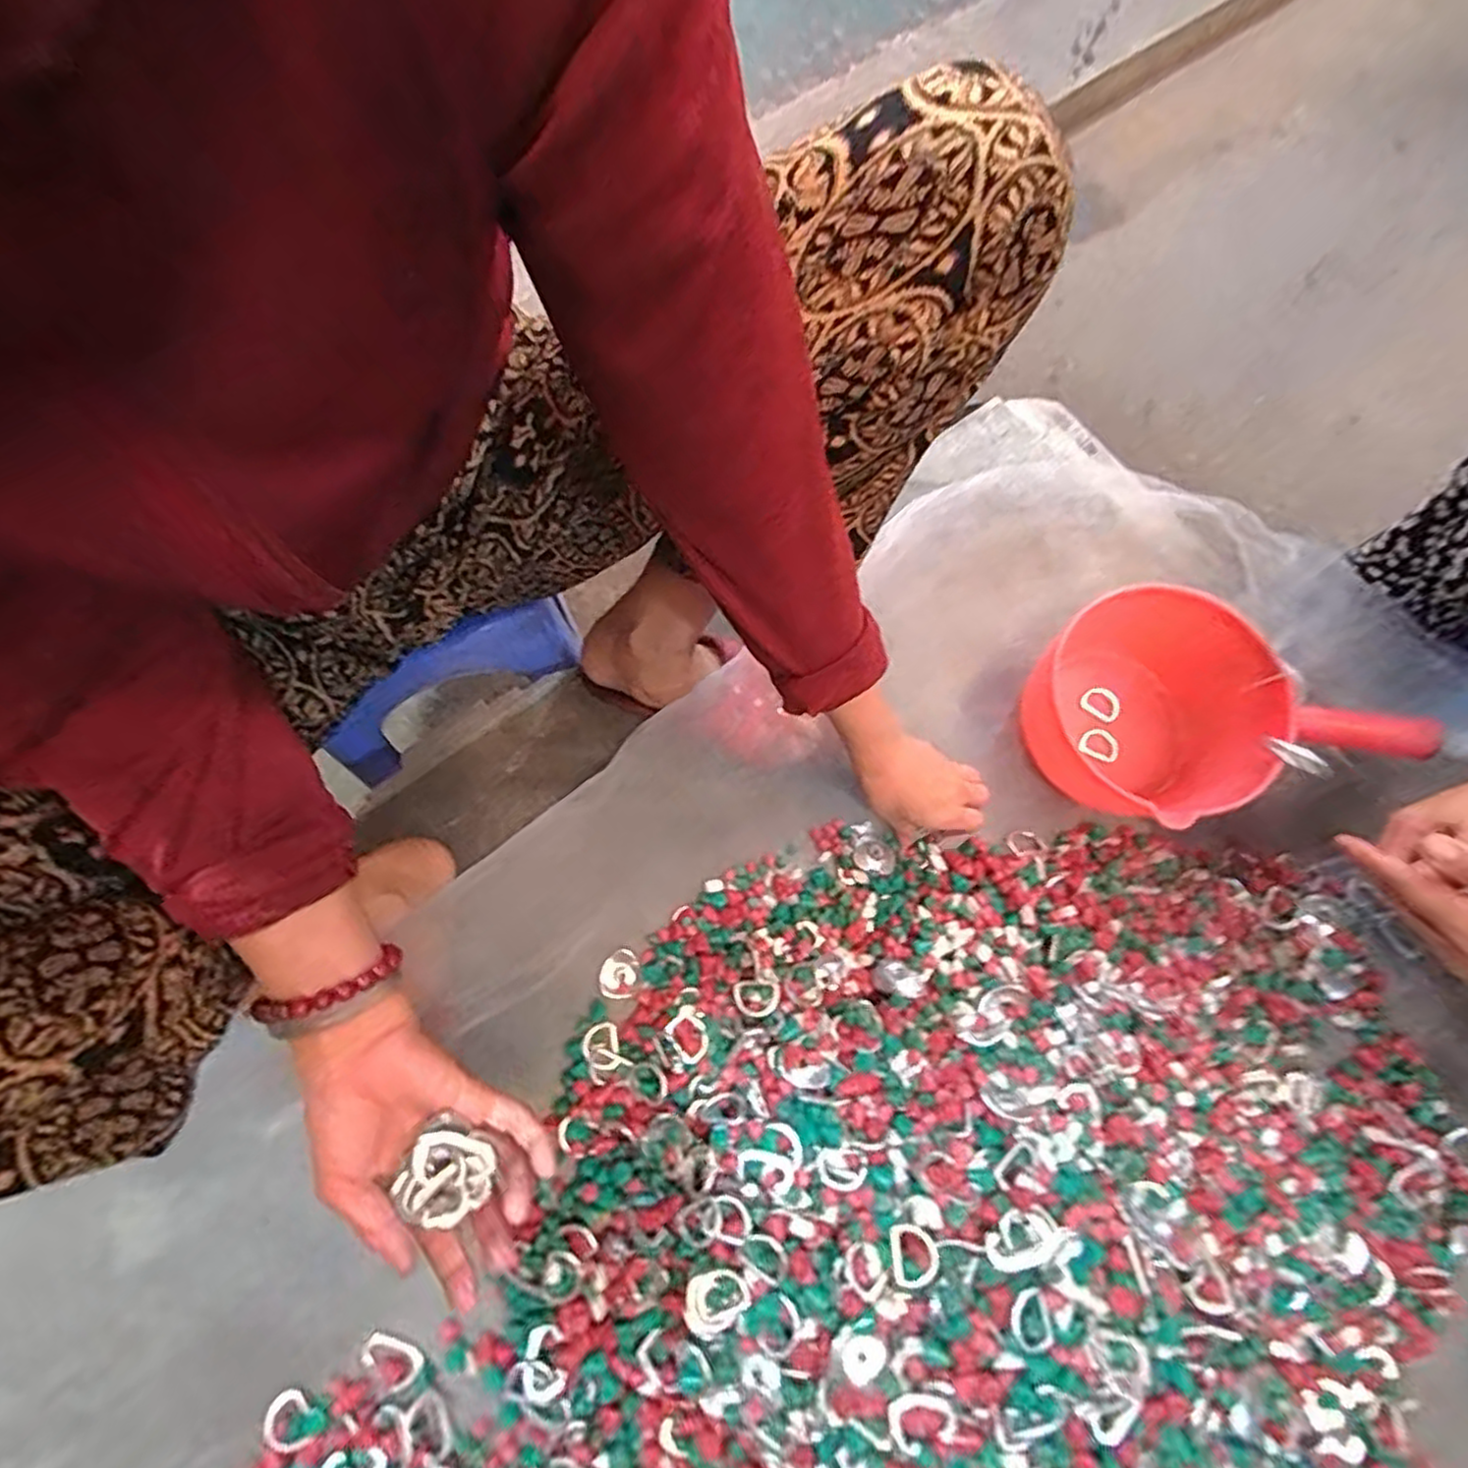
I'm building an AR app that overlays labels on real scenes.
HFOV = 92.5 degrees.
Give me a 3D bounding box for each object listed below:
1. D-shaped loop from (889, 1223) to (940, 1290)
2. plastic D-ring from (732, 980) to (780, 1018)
[{"bbox_3d":[0.112,0.323,0.434,0.029,0.009,0.033,-11,65,11],"label":"D-shaped loop"},{"bbox_3d":[0.017,0.202,0.537,0.035,0.005,0.027,0,73,-1],"label":"plastic D-ring"}]

